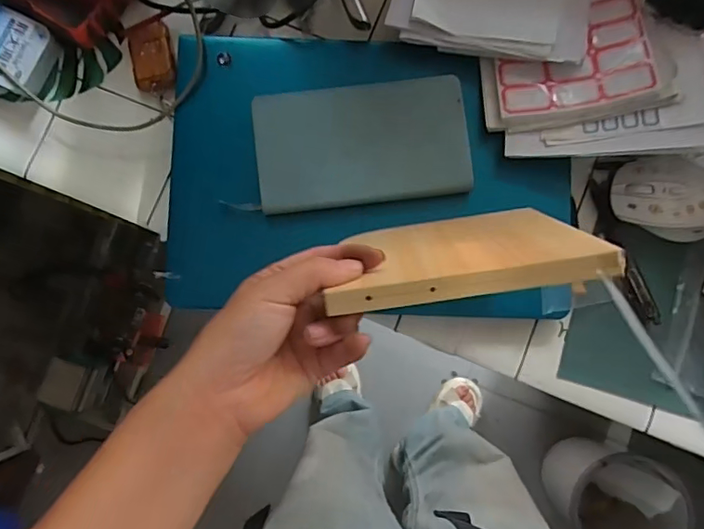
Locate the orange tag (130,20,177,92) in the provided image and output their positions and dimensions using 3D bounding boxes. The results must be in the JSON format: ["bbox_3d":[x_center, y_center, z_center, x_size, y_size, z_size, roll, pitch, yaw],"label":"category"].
[{"bbox_3d":[-0.177,-0.185,0.476,0.037,0.012,0.057,-14,87,0],"label":"orange tag"}]

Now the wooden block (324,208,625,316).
[{"bbox_3d":[0.064,-0.009,0.328,0.137,0.152,0.013,-9,104,6],"label":"wooden block"}]

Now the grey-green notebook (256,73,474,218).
[{"bbox_3d":[0.009,-0.097,0.434,0.170,0.014,0.094,-7,98,-1],"label":"grey-green notebook"}]

